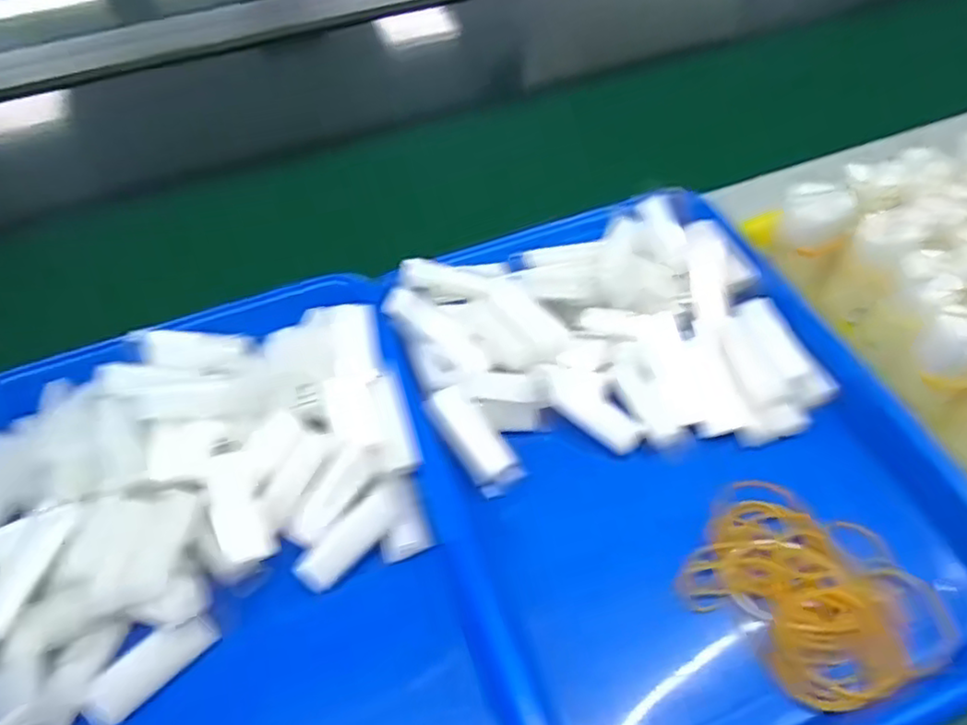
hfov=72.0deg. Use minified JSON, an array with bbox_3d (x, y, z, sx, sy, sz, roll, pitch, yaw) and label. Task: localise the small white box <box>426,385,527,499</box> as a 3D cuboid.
[{"bbox_3d":[-0.005,0.042,0.365,0.025,0.012,0.063,-33,84,-21],"label":"small white box"}]

